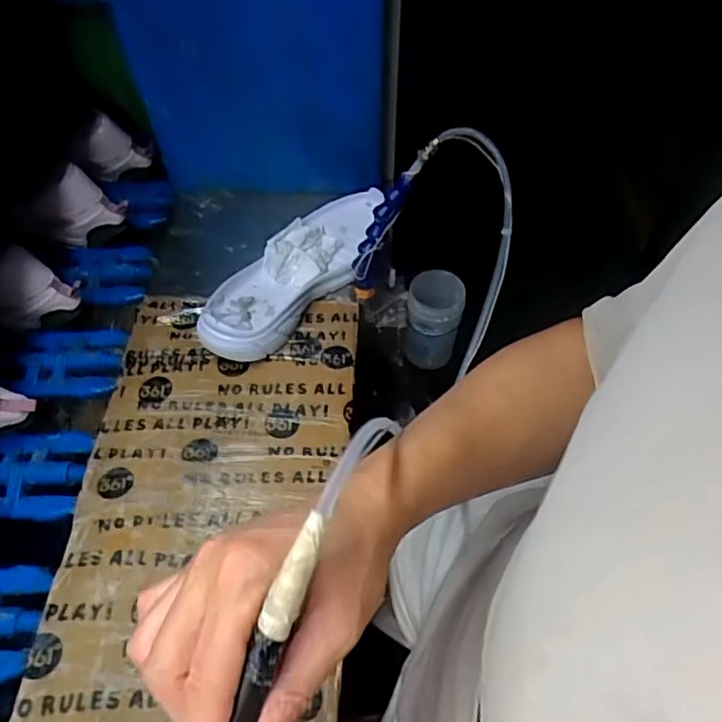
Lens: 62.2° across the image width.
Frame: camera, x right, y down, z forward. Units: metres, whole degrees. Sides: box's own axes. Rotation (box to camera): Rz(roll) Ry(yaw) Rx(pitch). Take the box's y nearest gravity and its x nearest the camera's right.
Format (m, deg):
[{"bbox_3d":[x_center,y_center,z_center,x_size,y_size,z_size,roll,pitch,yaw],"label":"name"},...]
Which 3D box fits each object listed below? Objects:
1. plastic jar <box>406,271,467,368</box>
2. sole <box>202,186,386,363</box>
[{"bbox_3d":[0.095,-0.051,0.794,0.067,0.120,0.084,7,54,5],"label":"plastic jar"},{"bbox_3d":[-0.069,-0.104,0.687,0.098,0.046,0.285,28,59,19],"label":"sole"}]

